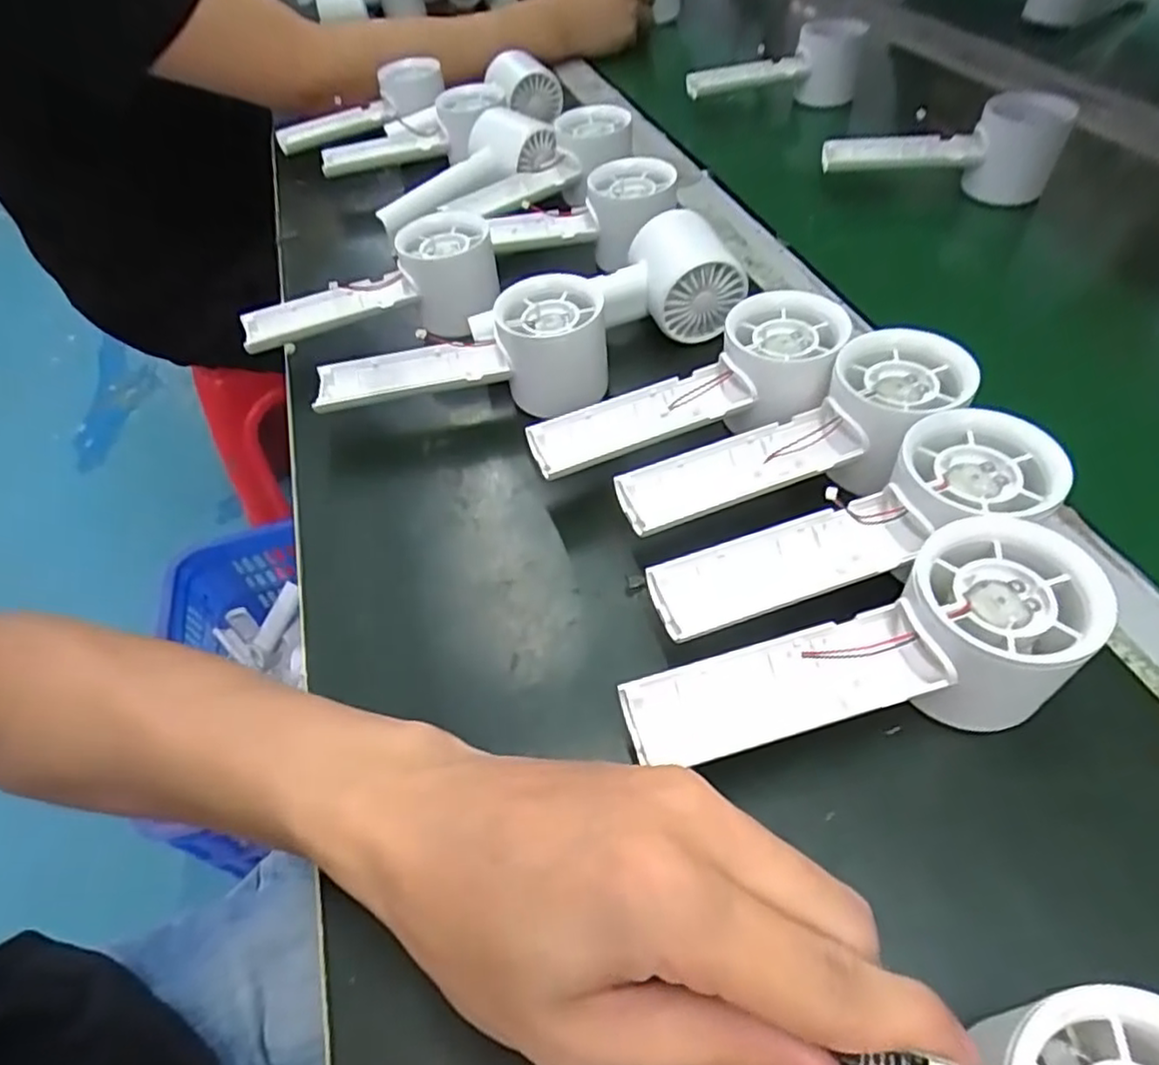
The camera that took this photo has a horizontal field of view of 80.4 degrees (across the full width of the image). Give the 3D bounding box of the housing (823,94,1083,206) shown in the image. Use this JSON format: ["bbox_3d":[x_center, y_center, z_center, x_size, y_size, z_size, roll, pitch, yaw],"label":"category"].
[{"bbox_3d":[0.257,-0.271,0.502,0.155,0.076,0.052,7,51,11],"label":"housing"}]

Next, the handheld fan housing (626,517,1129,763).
[{"bbox_3d":[0.096,0.050,0.236,0.157,0.054,0.057,-18,50,-10],"label":"handheld fan housing"}]

